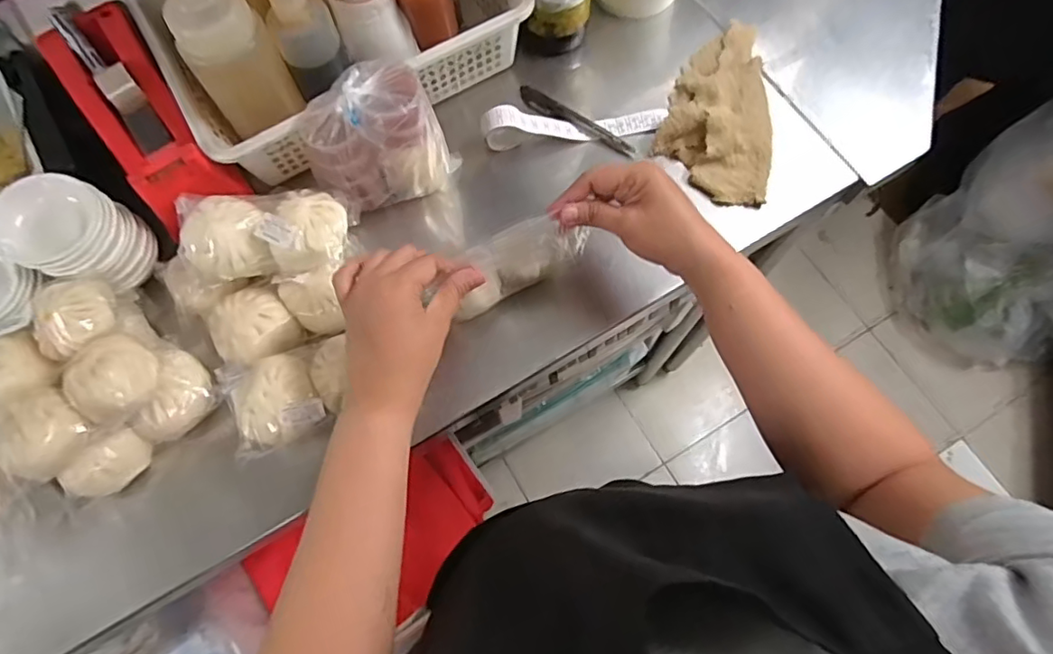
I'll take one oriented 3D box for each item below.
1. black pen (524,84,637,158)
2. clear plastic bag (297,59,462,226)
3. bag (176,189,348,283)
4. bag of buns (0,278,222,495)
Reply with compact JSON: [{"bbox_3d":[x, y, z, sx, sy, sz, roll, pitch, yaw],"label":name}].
[{"bbox_3d":[0.047,-0.198,0.552,0.128,0.013,0.016,33,74,11],"label":"black pen"},{"bbox_3d":[-0.124,-0.151,0.473,0.113,0.115,0.066,-22,72,-7],"label":"clear plastic bag"},{"bbox_3d":[-0.210,-0.076,0.454,0.130,0.044,0.072,-9,71,-2],"label":"bag"},{"bbox_3d":[-0.332,0.045,0.427,0.134,0.072,0.132,-43,75,-13],"label":"bag of buns"}]

